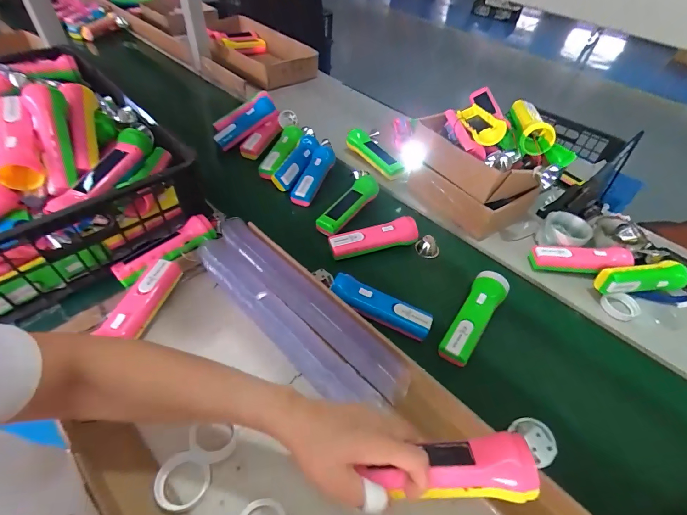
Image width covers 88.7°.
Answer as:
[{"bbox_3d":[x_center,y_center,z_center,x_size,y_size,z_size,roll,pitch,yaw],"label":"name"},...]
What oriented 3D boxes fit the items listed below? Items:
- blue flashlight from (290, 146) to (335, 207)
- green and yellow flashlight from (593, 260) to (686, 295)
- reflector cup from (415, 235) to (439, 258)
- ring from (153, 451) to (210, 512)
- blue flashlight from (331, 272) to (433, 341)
[{"bbox_3d":[-0.060,-0.175,0.727,0.044,0.054,0.152,17,49,10],"label":"blue flashlight"},{"bbox_3d":[0.507,0.035,0.600,0.170,0.051,0.048,-4,49,-9],"label":"green and yellow flashlight"},{"bbox_3d":[0.154,-0.021,0.650,0.038,0.043,0.023,-18,14,20],"label":"reflector cup"},{"bbox_3d":[-0.173,0.239,0.375,0.053,0.015,0.050,3,48,-3],"label":"ring"},{"bbox_3d":[0.056,0.072,0.523,0.154,0.038,0.042,21,50,13],"label":"blue flashlight"}]

